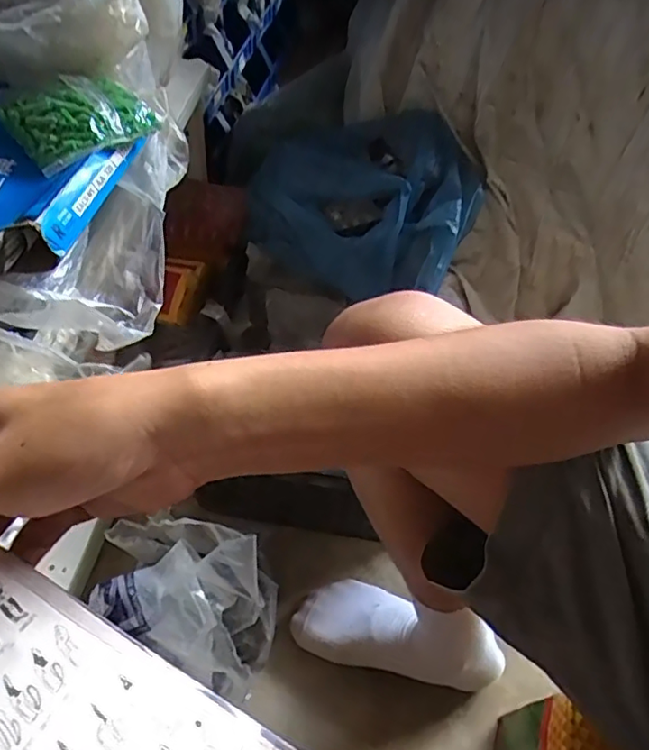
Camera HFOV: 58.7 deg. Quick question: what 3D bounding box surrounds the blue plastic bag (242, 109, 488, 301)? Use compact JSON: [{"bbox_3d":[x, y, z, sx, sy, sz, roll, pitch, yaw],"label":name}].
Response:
[{"bbox_3d":[0.056,-0.242,0.760,0.279,0.107,0.272,24,55,13],"label":"blue plastic bag"}]

